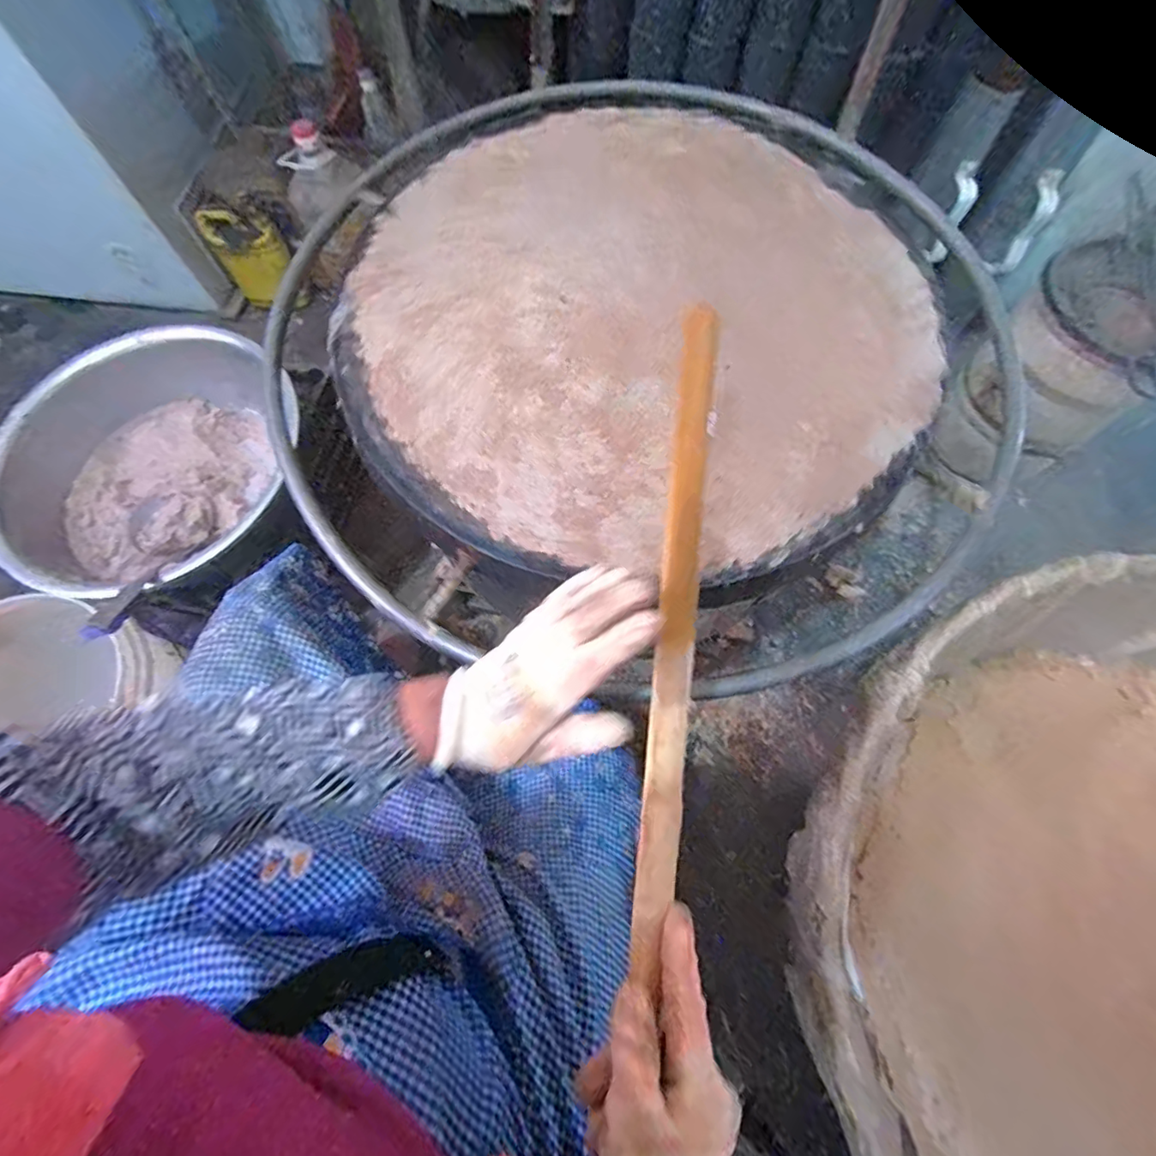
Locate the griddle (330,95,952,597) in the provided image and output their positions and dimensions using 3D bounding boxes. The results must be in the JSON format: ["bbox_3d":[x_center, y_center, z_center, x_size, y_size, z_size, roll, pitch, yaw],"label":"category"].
[{"bbox_3d":[0.068,-0.287,0.576,0.591,0.042,0.594,8,69,5],"label":"griddle"}]

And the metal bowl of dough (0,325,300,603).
[{"bbox_3d":[-0.585,-0.149,0.774,0.414,0.152,0.379,-1,68,2],"label":"metal bowl of dough"}]

